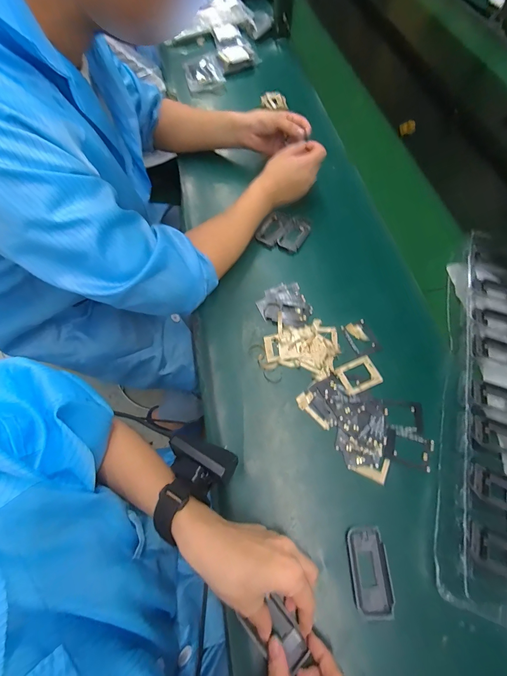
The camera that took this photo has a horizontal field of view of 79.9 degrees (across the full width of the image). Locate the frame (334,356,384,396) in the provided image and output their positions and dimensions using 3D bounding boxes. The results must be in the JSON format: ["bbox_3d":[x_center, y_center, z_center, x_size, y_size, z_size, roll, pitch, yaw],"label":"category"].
[{"bbox_3d":[0.145,0.050,0.413,0.055,0.004,0.042,-20,65,-9],"label":"frame"}]

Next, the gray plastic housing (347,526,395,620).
[{"bbox_3d":[0.123,0.246,0.319,0.040,0.009,0.079,-1,63,0],"label":"gray plastic housing"}]

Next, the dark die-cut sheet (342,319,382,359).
[{"bbox_3d":[0.156,0.001,0.441,0.040,0.008,0.052,-21,68,-8],"label":"dark die-cut sheet"}]

